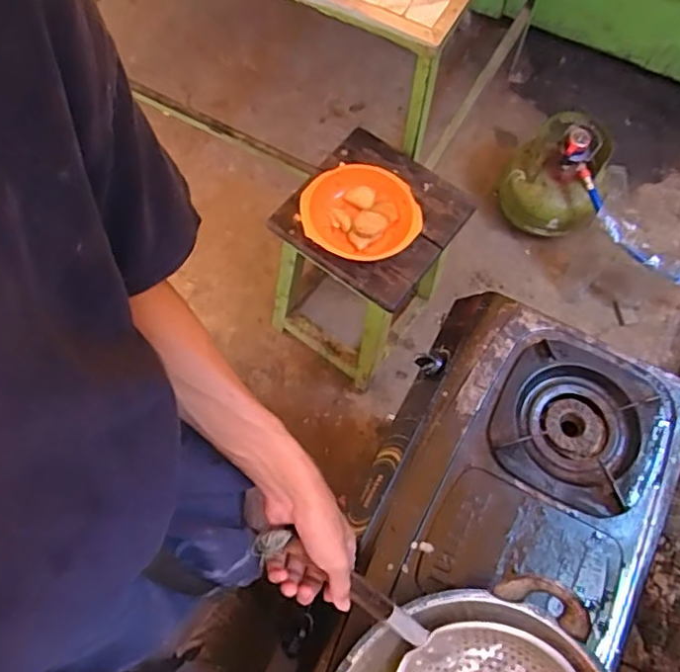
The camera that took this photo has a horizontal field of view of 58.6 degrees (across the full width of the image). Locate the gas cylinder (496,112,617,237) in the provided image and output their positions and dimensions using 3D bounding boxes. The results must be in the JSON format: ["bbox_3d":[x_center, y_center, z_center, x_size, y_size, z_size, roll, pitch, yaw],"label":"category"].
[{"bbox_3d":[0.549,-0.409,1.561,0.238,0.275,0.231,1,69,-2],"label":"gas cylinder"}]

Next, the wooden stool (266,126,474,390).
[{"bbox_3d":[0.048,-0.144,1.346,0.312,0.496,0.322,34,72,13],"label":"wooden stool"}]

